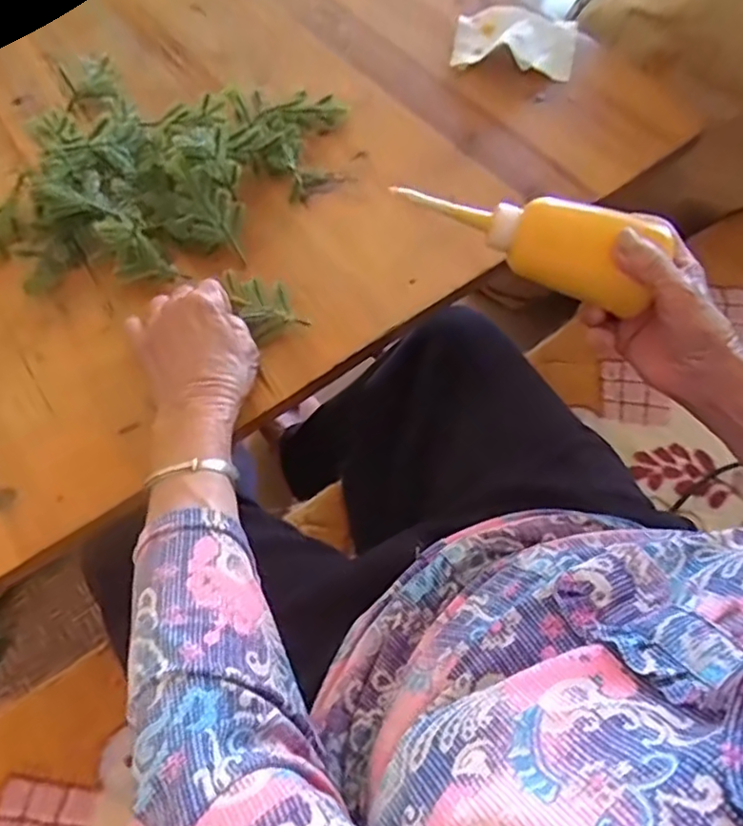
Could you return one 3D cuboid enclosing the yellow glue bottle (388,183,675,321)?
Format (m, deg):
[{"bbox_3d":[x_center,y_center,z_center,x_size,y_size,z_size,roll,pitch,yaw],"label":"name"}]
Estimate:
[{"bbox_3d":[0.101,-0.120,0.420,0.163,0.059,0.027,27,61,11],"label":"yellow glue bottle"}]

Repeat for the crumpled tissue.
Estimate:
[{"bbox_3d":[0.142,-0.371,0.635,0.116,0.031,0.075,7,57,7],"label":"crumpled tissue"}]

